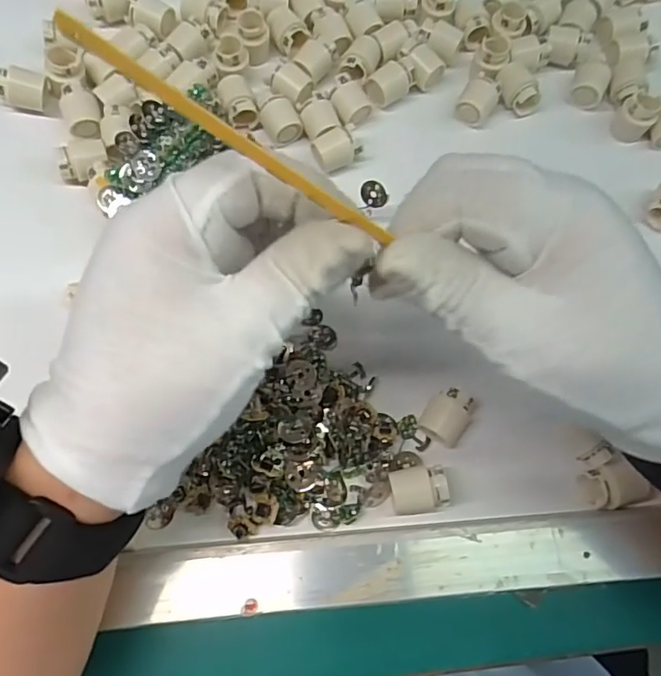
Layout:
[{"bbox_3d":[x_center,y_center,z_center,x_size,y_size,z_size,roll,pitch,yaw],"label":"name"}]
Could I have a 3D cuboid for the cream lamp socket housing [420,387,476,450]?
[{"bbox_3d":[0.058,0.040,0.270,0.022,0.015,0.026,38,73,9],"label":"cream lamp socket housing"}]

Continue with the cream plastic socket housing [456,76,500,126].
[{"bbox_3d":[0.090,-0.144,0.336,0.021,0.019,0.025,32,72,7],"label":"cream plastic socket housing"}]

